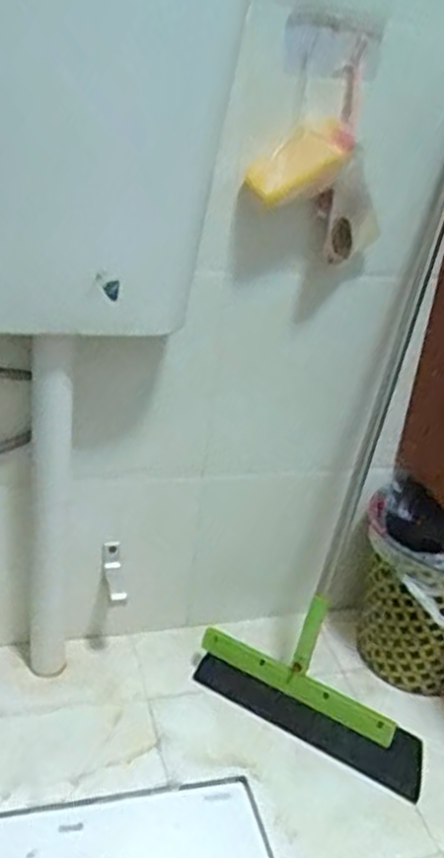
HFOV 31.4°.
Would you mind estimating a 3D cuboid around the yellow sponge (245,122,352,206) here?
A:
[{"bbox_3d":[0.084,-0.294,0.876,0.116,0.056,0.022,-29,22,16],"label":"yellow sponge"}]

